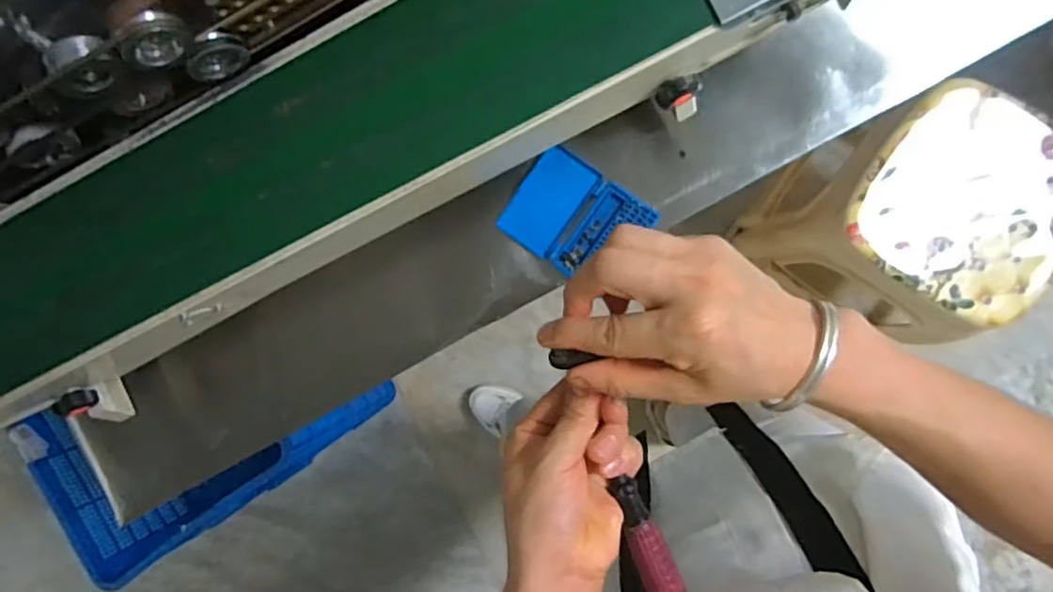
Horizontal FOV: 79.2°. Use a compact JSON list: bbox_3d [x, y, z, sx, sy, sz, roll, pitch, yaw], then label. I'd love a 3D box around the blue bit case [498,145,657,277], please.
[{"bbox_3d":[0.048,-0.076,0.627,0.121,0.014,0.100,36,97,5],"label":"blue bit case"}]

